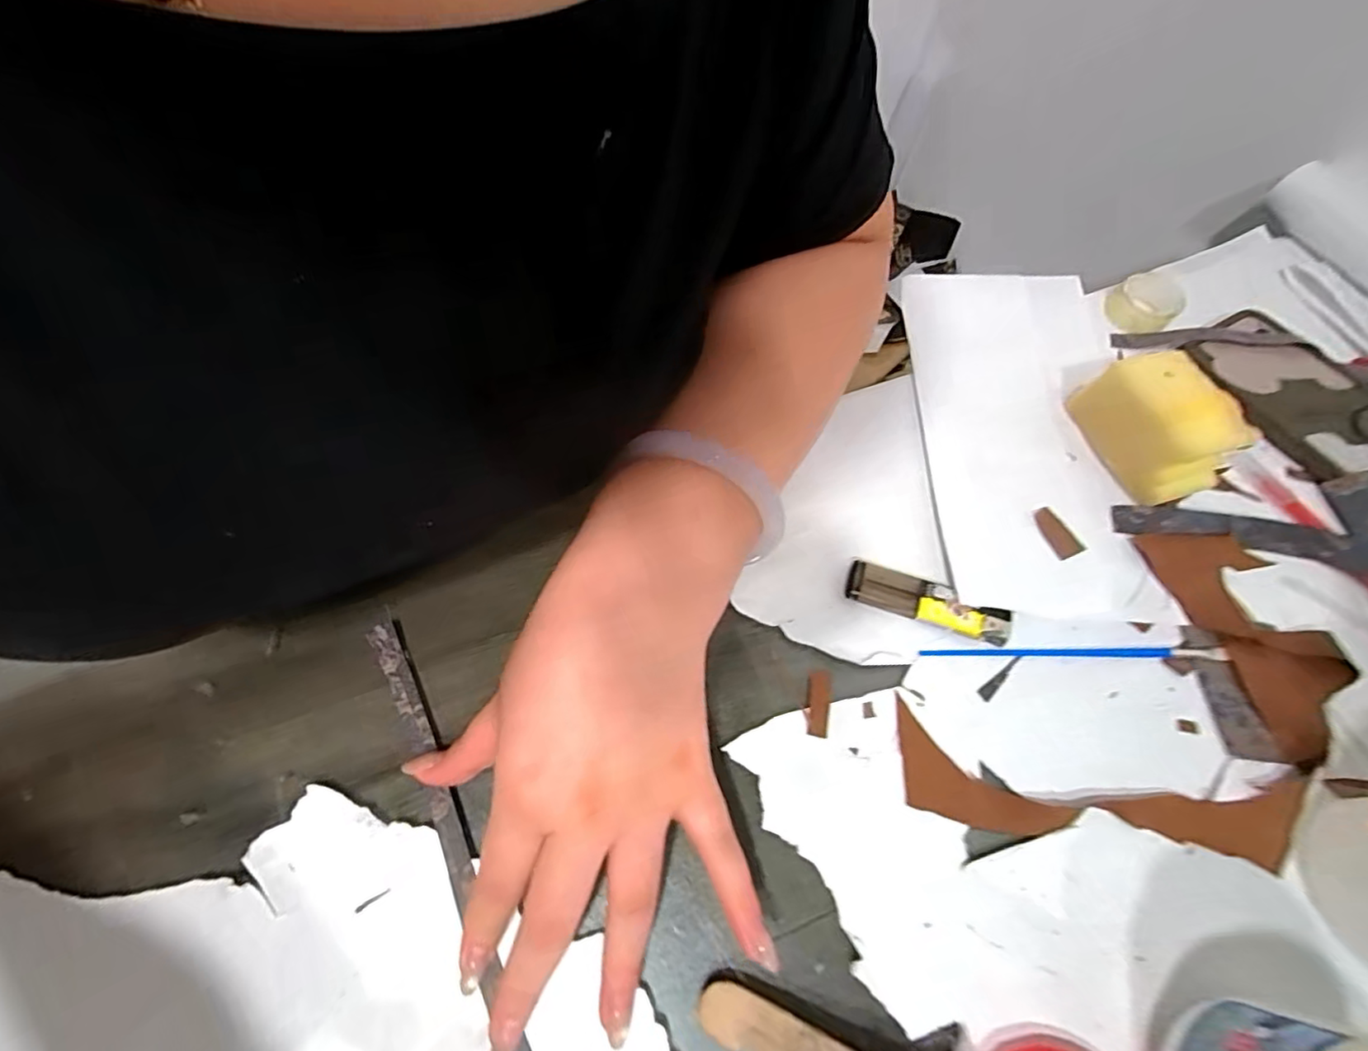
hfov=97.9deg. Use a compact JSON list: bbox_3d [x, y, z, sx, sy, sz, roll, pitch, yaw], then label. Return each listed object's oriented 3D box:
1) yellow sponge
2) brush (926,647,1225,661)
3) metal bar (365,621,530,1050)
[{"bbox_3d":[0.261,-0.059,0.331,0.044,0.050,0.086,-9,63,-5],"label":"yellow sponge"},{"bbox_3d":[0.193,0.063,0.298,0.148,0.008,0.006,1,62,0],"label":"brush"},{"bbox_3d":[-0.108,0.130,0.263,0.014,0.004,0.197,-25,66,-13],"label":"metal bar"}]

